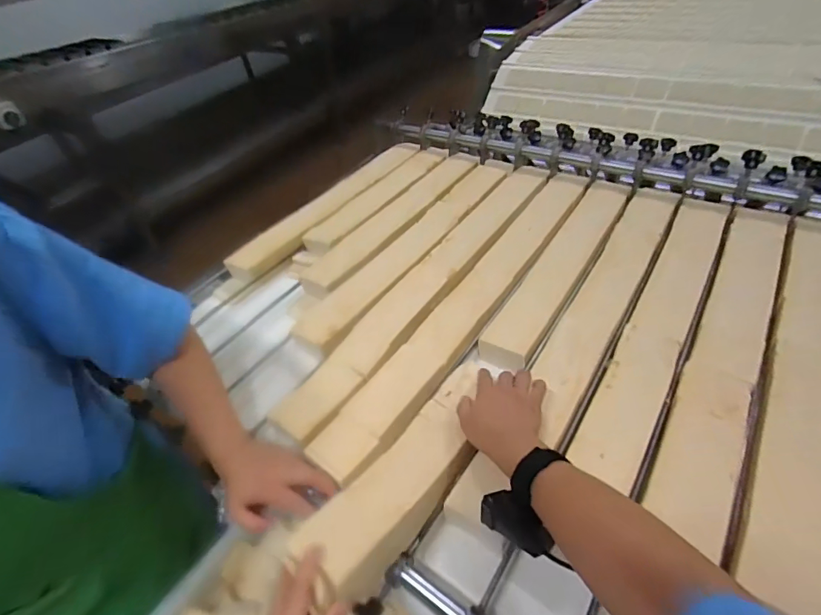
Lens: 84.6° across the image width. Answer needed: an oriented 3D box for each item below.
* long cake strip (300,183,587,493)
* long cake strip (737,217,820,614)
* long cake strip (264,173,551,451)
[{"bbox_3d":[0.122,-0.034,0.761,0.095,0.031,0.759,24,51,29],"label":"long cake strip"},{"bbox_3d":[0.529,0.062,0.595,0.087,0.014,0.681,20,52,28],"label":"long cake strip"},{"bbox_3d":[0.059,-0.068,0.810,0.085,0.029,0.762,24,51,29],"label":"long cake strip"}]

